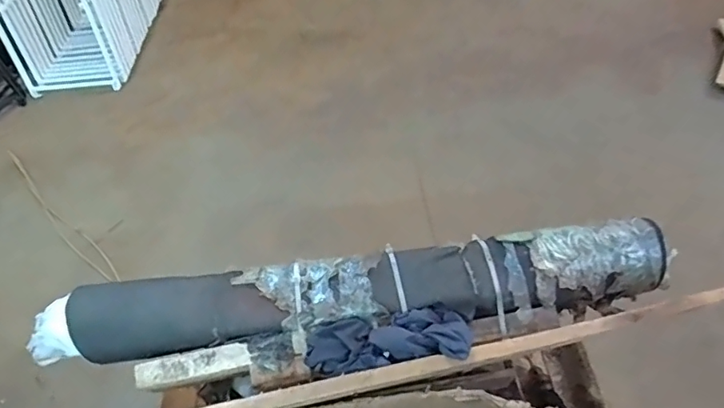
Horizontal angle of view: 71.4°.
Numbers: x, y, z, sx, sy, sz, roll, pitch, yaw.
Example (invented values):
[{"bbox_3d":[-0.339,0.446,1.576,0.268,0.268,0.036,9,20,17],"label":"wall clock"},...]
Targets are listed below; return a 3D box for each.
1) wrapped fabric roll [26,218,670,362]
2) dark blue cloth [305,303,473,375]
[{"bbox_3d":[-0.020,0.147,0.760,0.963,0.108,0.165,-6,46,-1],"label":"wrapped fabric roll"},{"bbox_3d":[0.035,0.184,0.692,0.226,0.048,0.089,-2,46,3],"label":"dark blue cloth"}]

